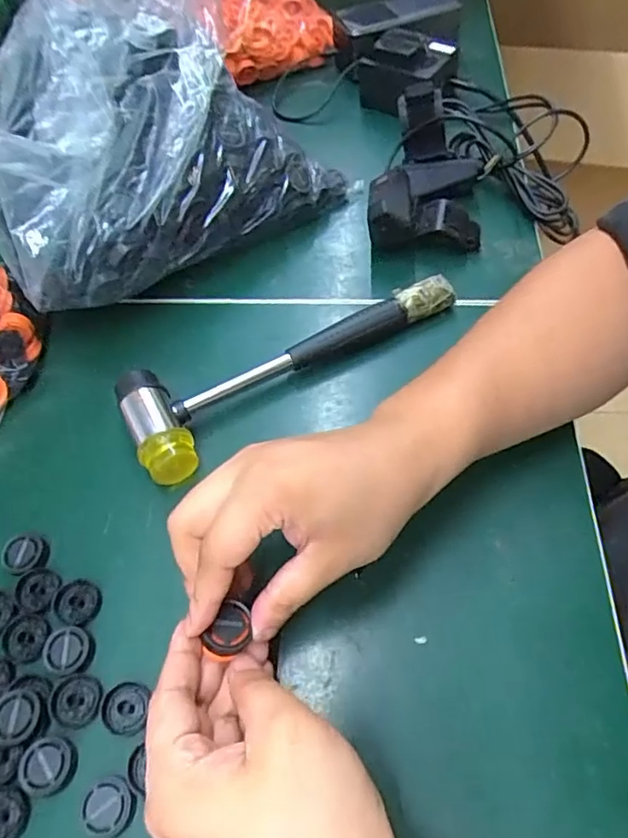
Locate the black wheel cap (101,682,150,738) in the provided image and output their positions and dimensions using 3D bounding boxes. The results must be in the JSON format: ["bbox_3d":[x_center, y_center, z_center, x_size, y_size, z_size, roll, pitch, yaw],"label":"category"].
[{"bbox_3d":[-0.099,0.152,0.294,0.022,0.006,0.025,-4,58,4],"label":"black wheel cap"}]

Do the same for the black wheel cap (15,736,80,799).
[{"bbox_3d":[-0.131,0.172,0.278,0.028,0.004,0.025,-3,58,4],"label":"black wheel cap"}]

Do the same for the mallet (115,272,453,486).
[{"bbox_3d":[-0.018,-0.051,0.404,0.251,0.030,0.080,-33,60,-14],"label":"mallet"}]

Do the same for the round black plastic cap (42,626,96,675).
[{"bbox_3d":[-0.134,0.127,0.308,0.028,0.005,0.024,-8,58,1],"label":"round black plastic cap"}]

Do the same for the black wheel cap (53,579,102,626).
[{"bbox_3d":[-0.137,0.107,0.327,0.024,0.010,0.024,-3,58,4],"label":"black wheel cap"}]

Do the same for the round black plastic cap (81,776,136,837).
[{"bbox_3d":[-0.097,0.184,0.266,0.025,0.006,0.023,-3,58,4],"label":"round black plastic cap"}]

